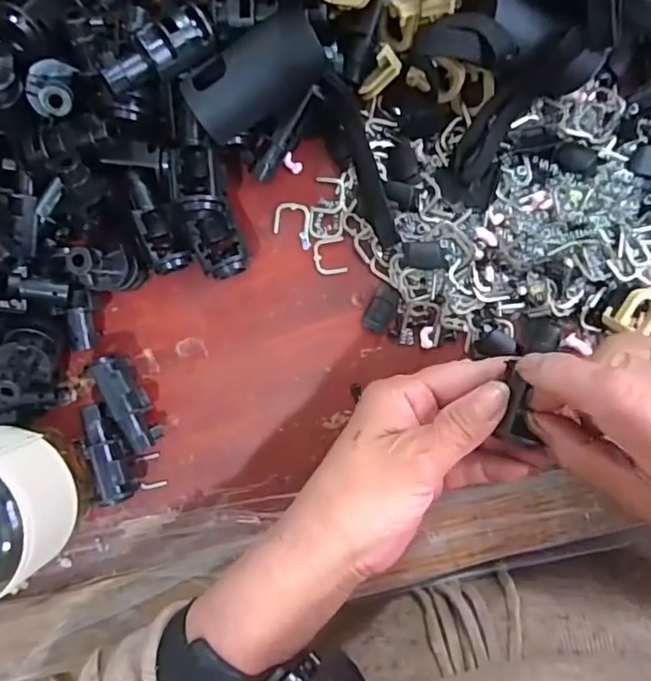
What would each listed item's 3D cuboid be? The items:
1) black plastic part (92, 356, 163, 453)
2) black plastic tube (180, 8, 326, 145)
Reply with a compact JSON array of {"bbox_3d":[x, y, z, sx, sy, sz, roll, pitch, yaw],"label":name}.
[{"bbox_3d":[-0.105,0.033,0.292,0.014,0.026,0.052,-21,94,7],"label":"black plastic part"},{"bbox_3d":[-0.028,-0.112,0.239,0.059,0.032,0.031,-28,93,8],"label":"black plastic tube"}]

